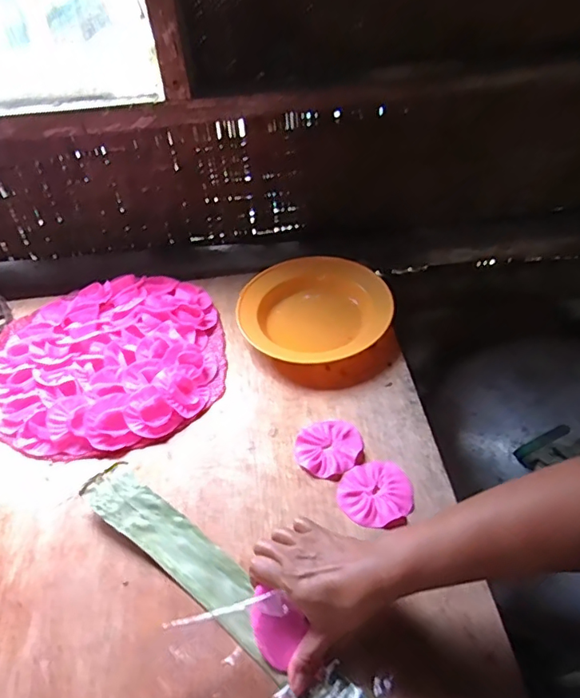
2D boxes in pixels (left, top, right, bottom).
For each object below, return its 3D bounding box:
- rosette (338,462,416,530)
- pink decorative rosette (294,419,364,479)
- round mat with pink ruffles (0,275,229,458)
[{"bbox_3d":[0.092,0.155,0.563,0.076,0.009,0.074,-19,46,-15],"label":"rosette"},{"bbox_3d":[0.044,0.113,0.609,0.074,0.004,0.079,19,49,22],"label":"pink decorative rosette"},{"bbox_3d":[-0.252,0.009,0.717,0.316,0.022,0.300,-2,44,2],"label":"round mat with pink ruffles"}]

